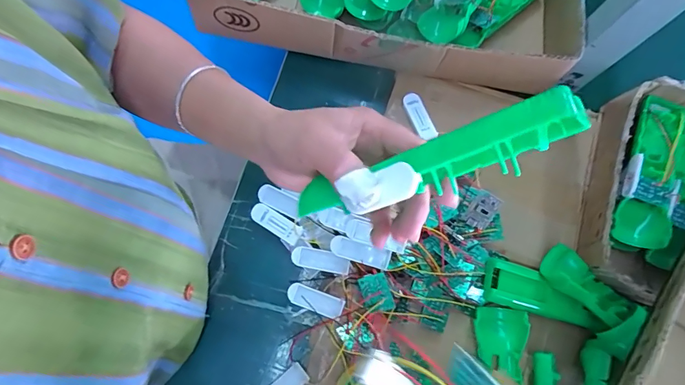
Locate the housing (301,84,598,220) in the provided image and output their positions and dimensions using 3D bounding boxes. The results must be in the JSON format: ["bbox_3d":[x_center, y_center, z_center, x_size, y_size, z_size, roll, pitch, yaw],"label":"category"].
[{"bbox_3d":[0.042,-0.011,0.227,0.161,0.049,0.019,-20,73,32],"label":"housing"}]

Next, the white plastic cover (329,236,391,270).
[{"bbox_3d":[0.016,0.057,0.394,0.058,0.004,0.019,16,91,9],"label":"white plastic cover"}]

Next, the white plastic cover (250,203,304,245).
[{"bbox_3d":[-0.068,0.031,0.418,0.057,0.013,0.020,32,77,7],"label":"white plastic cover"}]

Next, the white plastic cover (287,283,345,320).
[{"bbox_3d":[-0.027,0.106,0.400,0.058,0.007,0.020,16,75,17],"label":"white plastic cover"}]

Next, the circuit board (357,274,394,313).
[{"bbox_3d":[0.031,0.094,0.384,0.026,0.006,0.035,-18,81,4],"label":"circuit board"}]

